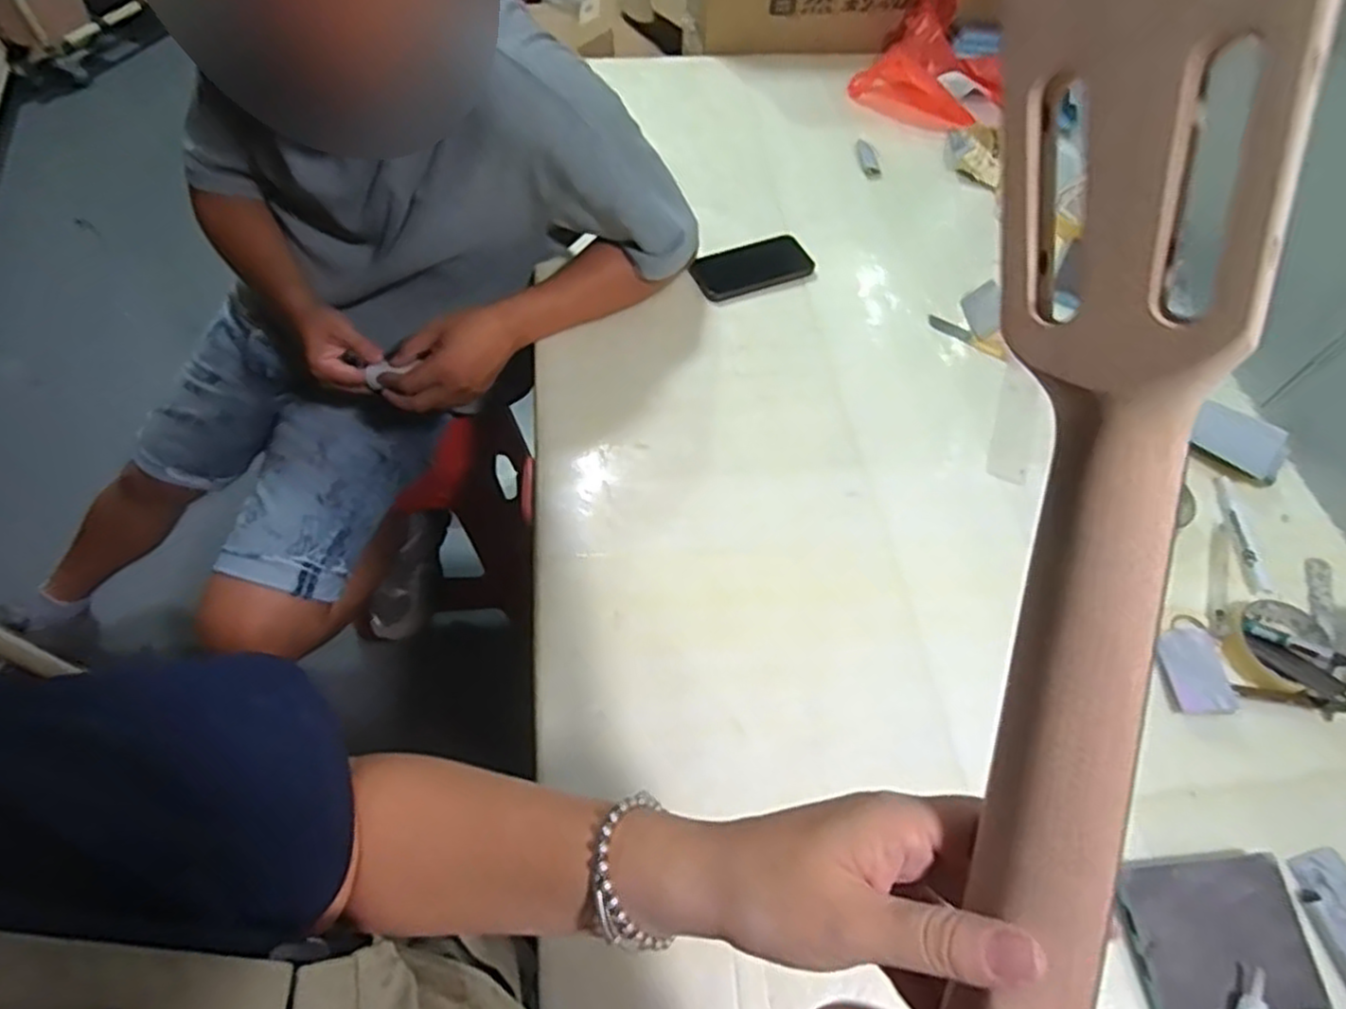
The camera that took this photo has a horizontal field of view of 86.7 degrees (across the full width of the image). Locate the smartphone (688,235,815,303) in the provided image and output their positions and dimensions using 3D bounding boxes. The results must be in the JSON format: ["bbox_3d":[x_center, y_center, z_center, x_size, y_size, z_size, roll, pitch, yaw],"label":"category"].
[{"bbox_3d":[0.096,-0.286,0.861,0.147,0.012,0.072,-22,61,-16],"label":"smartphone"}]

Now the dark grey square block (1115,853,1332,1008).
[{"bbox_3d":[0.379,0.299,0.494,0.125,0.022,0.095,-2,58,-4],"label":"dark grey square block"}]

